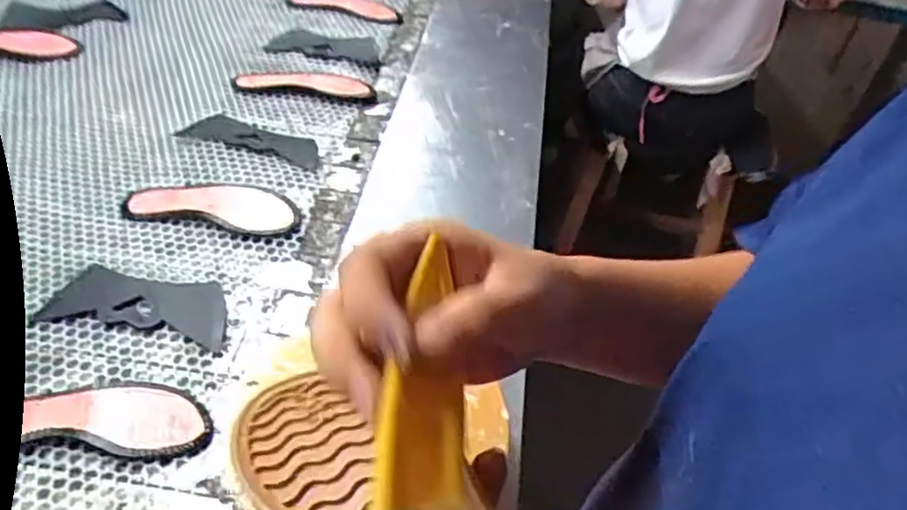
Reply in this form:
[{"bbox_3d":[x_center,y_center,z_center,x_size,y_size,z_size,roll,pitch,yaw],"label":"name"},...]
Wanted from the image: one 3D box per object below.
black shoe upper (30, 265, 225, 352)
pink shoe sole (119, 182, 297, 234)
[{"bbox_3d":[-0.357,0.052,0.776,0.200,0.008,0.091,6,43,4],"label":"black shoe upper"},{"bbox_3d":[-0.316,-0.073,0.883,0.225,0.020,0.082,6,43,3],"label":"pink shoe sole"}]

